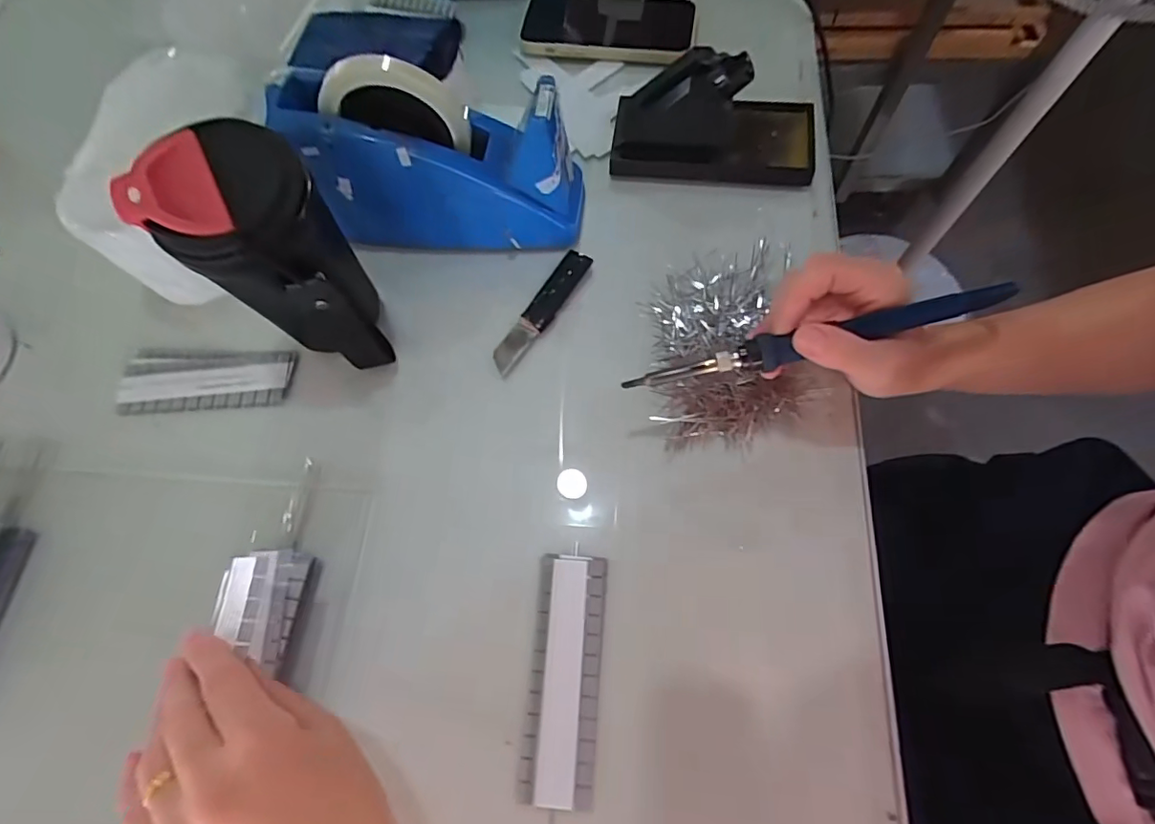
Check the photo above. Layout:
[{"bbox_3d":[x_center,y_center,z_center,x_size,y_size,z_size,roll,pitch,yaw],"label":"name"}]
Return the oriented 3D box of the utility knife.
[{"bbox_3d":[-0.027,-0.074,0.392,0.021,0.014,0.108,31,72,14],"label":"utility knife"}]

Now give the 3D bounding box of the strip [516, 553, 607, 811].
[{"bbox_3d":[-0.007,0.148,0.304,0.039,0.004,0.127,4,68,4],"label":"strip"}]

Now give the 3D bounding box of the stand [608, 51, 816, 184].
[{"bbox_3d":[0.110,-0.232,0.417,0.158,0.077,0.072,6,68,5],"label":"stand"}]

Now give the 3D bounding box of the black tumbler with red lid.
[{"bbox_3d":[-0.179,-0.086,0.334,0.082,0.149,0.091,-34,70,-11],"label":"black tumbler with red lid"}]

